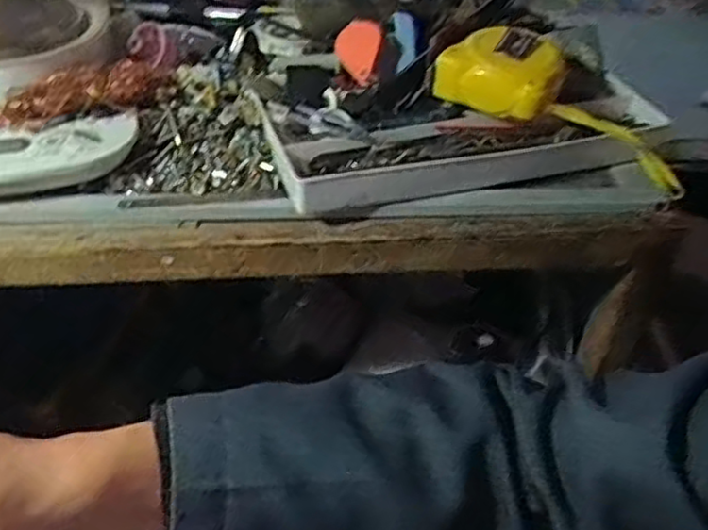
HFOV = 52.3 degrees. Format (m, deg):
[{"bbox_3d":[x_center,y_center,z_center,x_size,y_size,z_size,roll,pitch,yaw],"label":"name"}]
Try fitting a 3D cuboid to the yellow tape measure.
[{"bbox_3d":[0.151,-0.119,0.516,0.183,0.045,0.074,28,47,-1],"label":"yellow tape measure"}]

